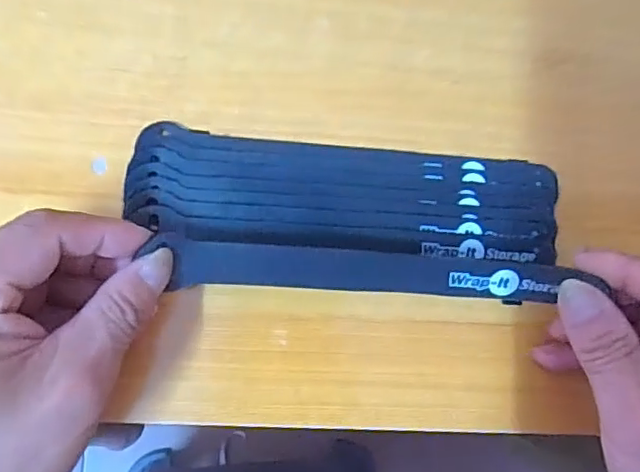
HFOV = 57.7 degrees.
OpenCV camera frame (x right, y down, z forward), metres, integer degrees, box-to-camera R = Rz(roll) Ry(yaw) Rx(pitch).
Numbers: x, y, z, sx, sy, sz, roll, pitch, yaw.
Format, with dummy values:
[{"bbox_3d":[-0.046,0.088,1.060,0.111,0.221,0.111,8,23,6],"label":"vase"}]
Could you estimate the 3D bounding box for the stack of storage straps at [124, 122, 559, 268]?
[{"bbox_3d":[0.014,-0.018,0.274,0.198,0.009,0.057,5,84,-6],"label":"stack of storage straps"}]

